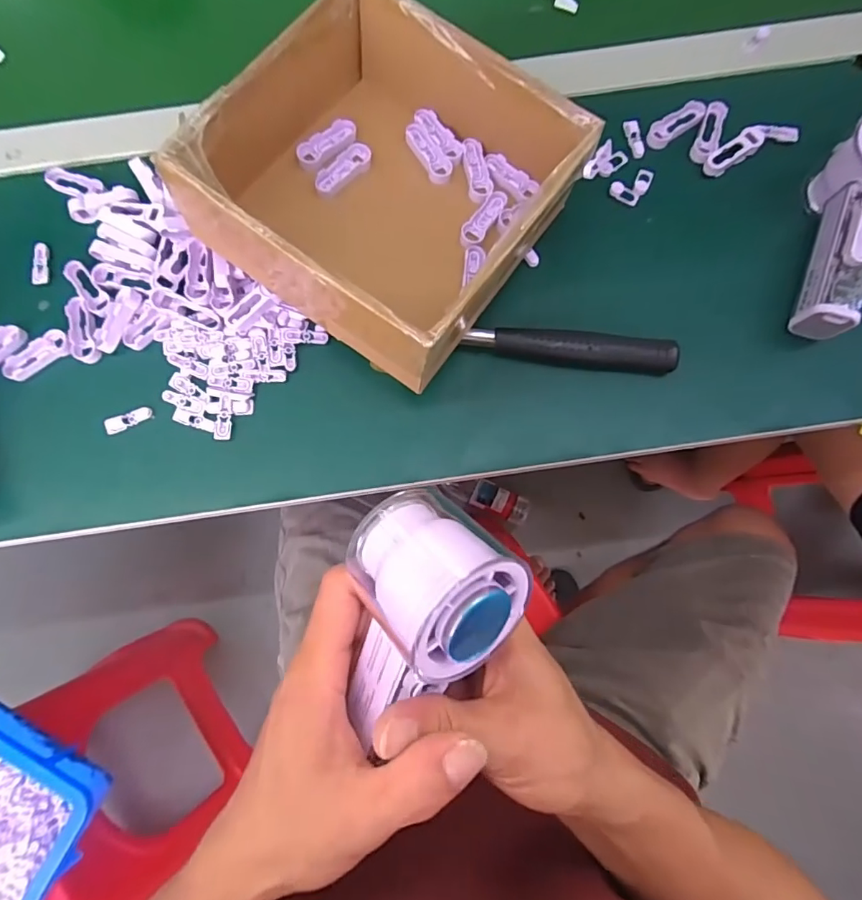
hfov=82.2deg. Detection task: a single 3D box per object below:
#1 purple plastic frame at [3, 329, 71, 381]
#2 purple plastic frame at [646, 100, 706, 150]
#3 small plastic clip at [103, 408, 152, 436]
[{"bbox_3d":[-0.302,-0.072,0.380,0.050,0.010,0.021,-32,82,-4],"label":"purple plastic frame"},{"bbox_3d":[0.199,-0.267,0.402,0.049,0.010,0.020,-33,82,-4],"label":"purple plastic frame"},{"bbox_3d":[-0.226,-0.022,0.369,0.034,0.004,0.011,-20,81,-2],"label":"small plastic clip"}]

